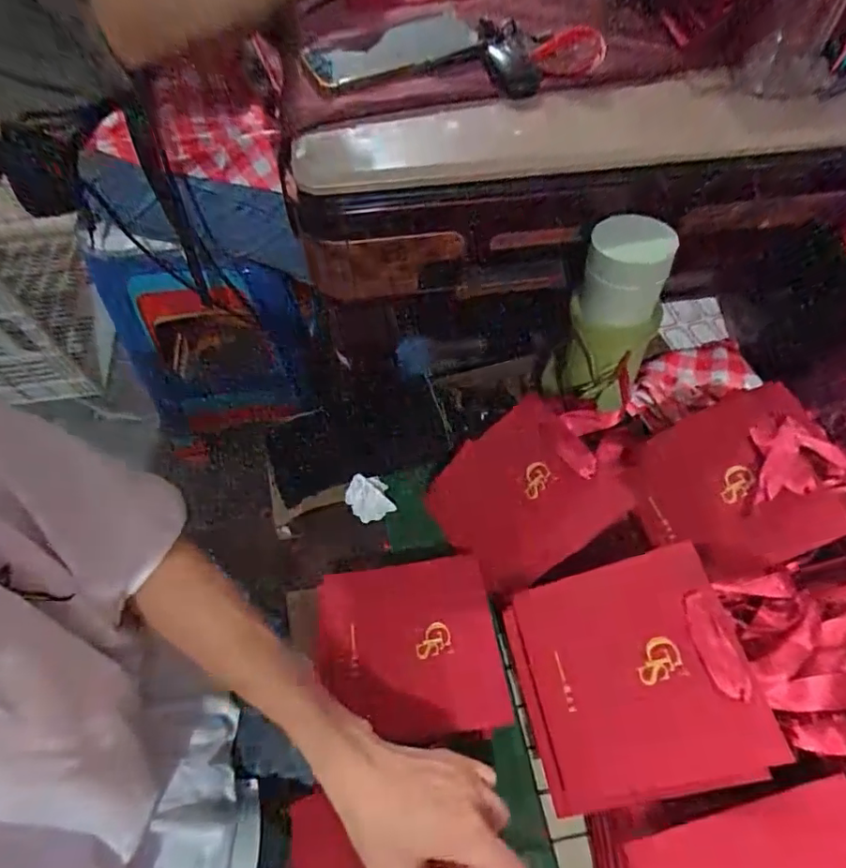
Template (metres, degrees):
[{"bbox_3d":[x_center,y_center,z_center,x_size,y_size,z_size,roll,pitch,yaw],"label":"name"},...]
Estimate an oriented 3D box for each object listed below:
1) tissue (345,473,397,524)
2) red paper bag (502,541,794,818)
[{"bbox_3d":[-0.056,0.066,0.552,0.044,0.025,0.043,-15,59,-8],"label":"tissue"},{"bbox_3d":[0.142,0.167,0.373,0.146,0.011,0.144,-23,62,18],"label":"red paper bag"}]

